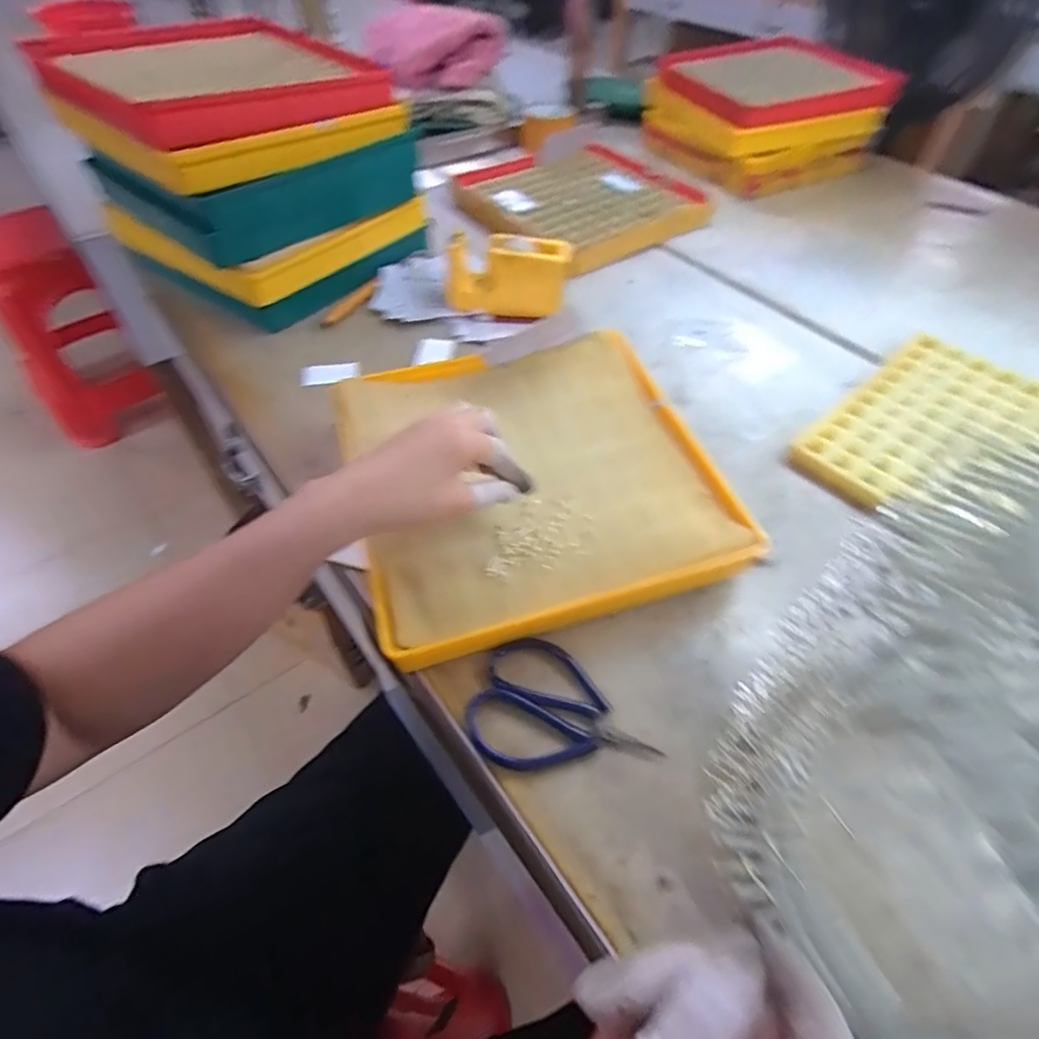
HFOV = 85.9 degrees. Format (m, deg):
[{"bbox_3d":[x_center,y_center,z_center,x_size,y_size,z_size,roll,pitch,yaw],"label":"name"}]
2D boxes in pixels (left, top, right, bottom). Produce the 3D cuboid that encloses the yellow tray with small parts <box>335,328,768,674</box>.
[{"bbox_3d":[0.008,-0.042,0.447,0.270,0.050,0.270,-17,55,-8],"label":"yellow tray with small parts"}]

